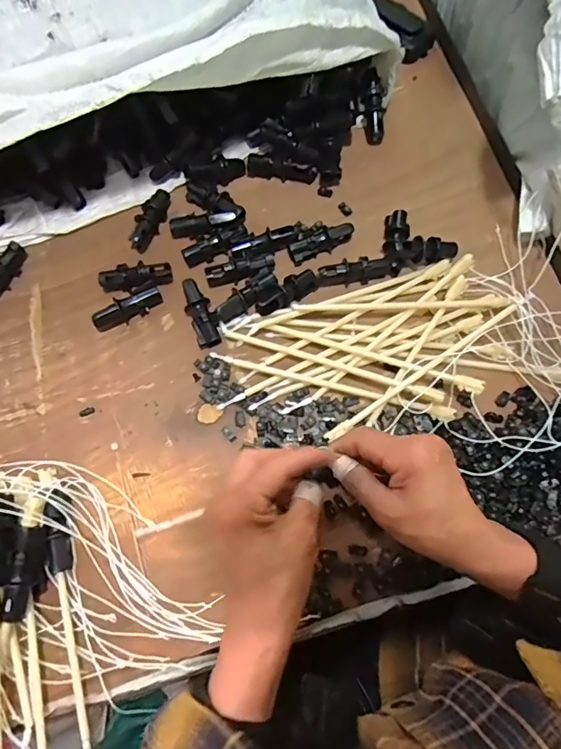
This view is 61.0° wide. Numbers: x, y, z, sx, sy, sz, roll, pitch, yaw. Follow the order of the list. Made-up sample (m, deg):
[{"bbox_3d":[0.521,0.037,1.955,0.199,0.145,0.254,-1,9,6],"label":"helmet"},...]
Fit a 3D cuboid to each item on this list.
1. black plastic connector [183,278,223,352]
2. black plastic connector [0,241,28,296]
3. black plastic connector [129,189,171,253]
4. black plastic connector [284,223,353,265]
[{"bbox_3d":[-0.076,-0.058,0.452,0.023,0.018,0.066,-21,74,-6],"label":"black plastic connector"},{"bbox_3d":[-0.271,-0.097,0.460,0.019,0.022,0.068,23,74,7],"label":"black plastic connector"},{"bbox_3d":[-0.132,-0.157,0.478,0.020,0.015,0.066,20,74,6],"label":"black plastic connector"},{"bbox_3d":[0.041,-0.133,0.473,0.067,0.020,0.021,-22,74,-7],"label":"black plastic connector"}]

